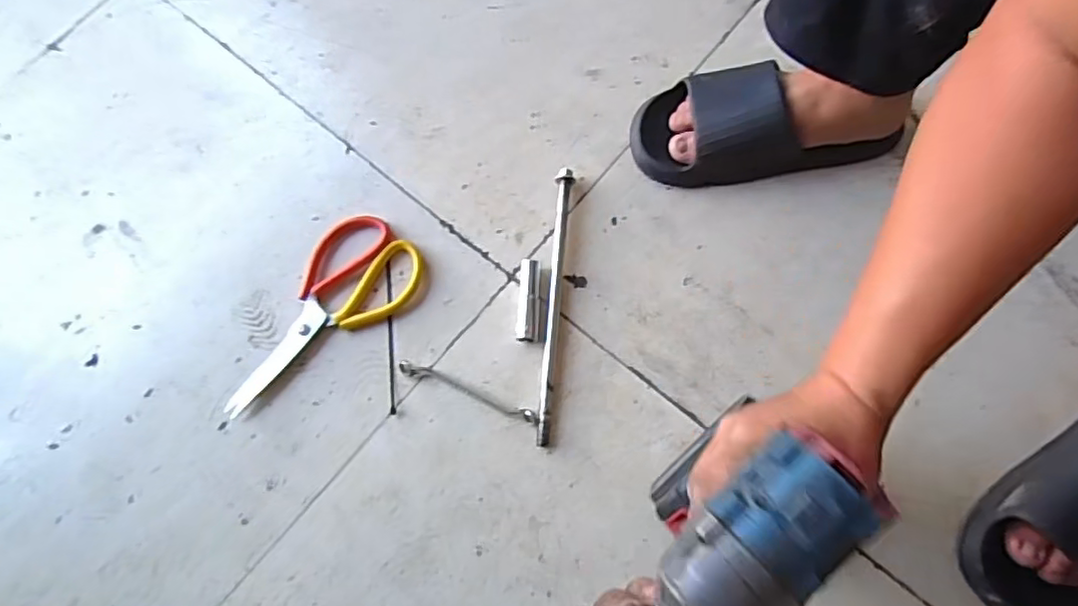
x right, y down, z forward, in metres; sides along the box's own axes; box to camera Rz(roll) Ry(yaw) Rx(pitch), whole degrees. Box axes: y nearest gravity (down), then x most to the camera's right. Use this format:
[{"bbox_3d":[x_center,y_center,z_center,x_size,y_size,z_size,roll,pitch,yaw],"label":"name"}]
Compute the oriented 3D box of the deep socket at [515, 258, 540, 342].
[{"bbox_3d":[-0.010,-0.002,0.598,0.022,0.019,0.082,2,74,2],"label":"deep socket"}]

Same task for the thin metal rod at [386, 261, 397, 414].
[{"bbox_3d":[-0.146,0.031,0.600,0.005,0.005,0.153,-5,74,0],"label":"thin metal rod"}]

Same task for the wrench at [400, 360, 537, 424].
[{"bbox_3d":[-0.067,0.083,0.578,0.138,0.008,0.015,20,75,7],"label":"wrench"}]

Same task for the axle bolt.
[{"bbox_3d":[0.016,-0.003,0.598,0.016,0.017,0.274,3,74,2],"label":"axle bolt"}]

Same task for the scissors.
[{"bbox_3d":[-0.225,0.003,0.606,0.228,0.010,0.109,-37,76,-9],"label":"scissors"}]

